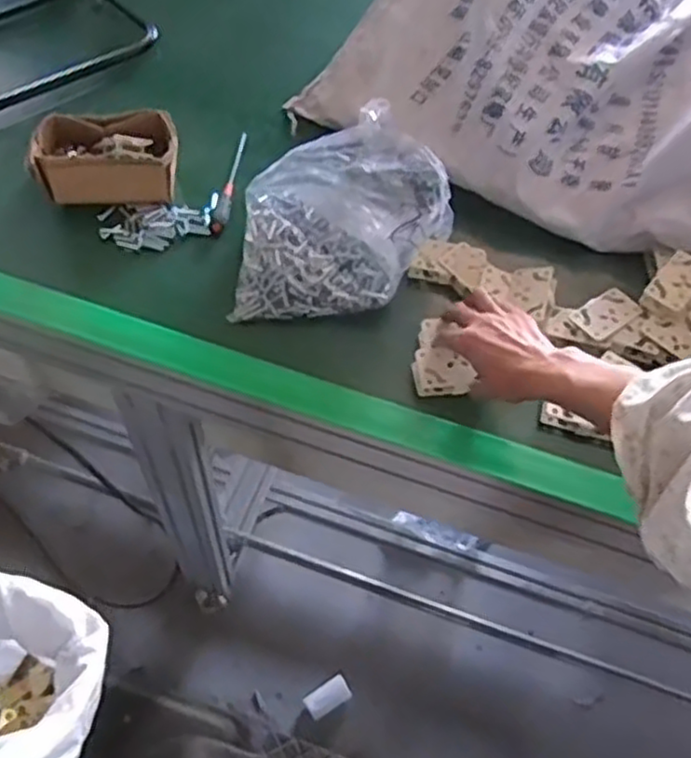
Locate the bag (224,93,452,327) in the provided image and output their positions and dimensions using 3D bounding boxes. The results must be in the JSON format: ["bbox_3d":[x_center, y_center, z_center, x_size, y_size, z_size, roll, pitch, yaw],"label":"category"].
[{"bbox_3d":[-0.012,-0.175,0.766,0.215,0.101,0.196,-5,57,-7],"label":"bag"}]

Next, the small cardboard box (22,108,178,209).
[{"bbox_3d":[-0.269,-0.249,0.836,0.157,0.061,0.101,-8,57,-9],"label":"small cardboard box"}]

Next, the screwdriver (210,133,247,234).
[{"bbox_3d":[-0.135,-0.228,0.860,0.019,0.020,0.157,6,56,0],"label":"screwdriver"}]

